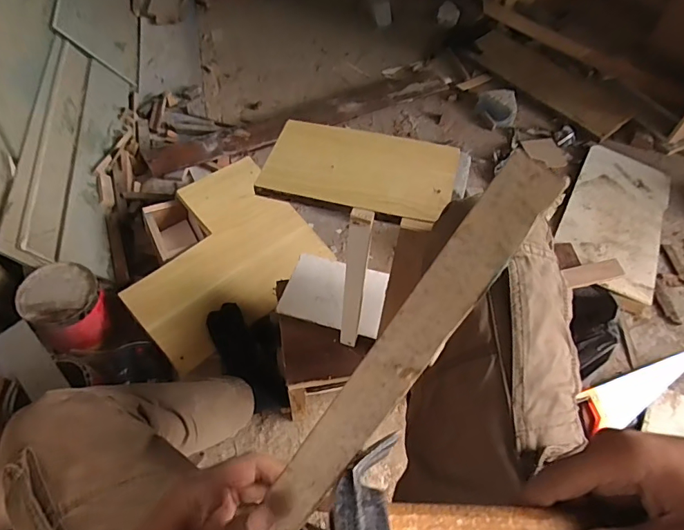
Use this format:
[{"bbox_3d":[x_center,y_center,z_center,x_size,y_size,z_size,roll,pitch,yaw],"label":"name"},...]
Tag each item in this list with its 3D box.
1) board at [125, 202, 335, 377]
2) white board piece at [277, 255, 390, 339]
[{"bbox_3d":[-0.252,0.019,1.079,0.470,0.027,0.235,-37,82,-29],"label":"board"},{"bbox_3d":[-0.012,0.056,0.879,0.192,0.011,0.141,14,55,9],"label":"white board piece"}]

